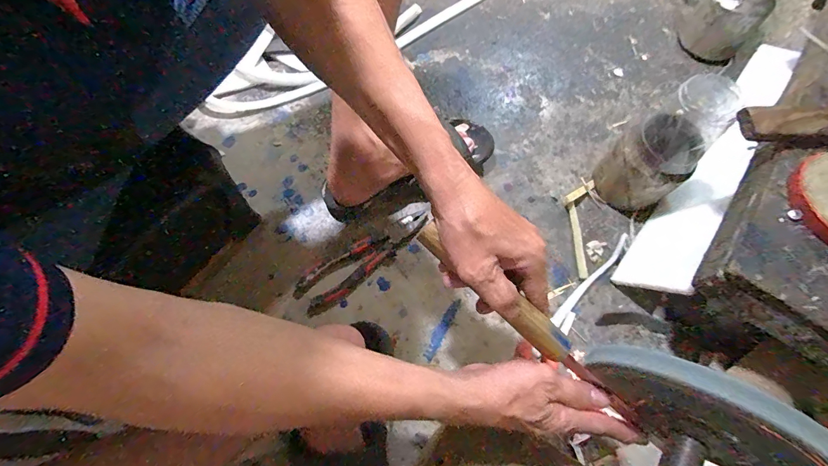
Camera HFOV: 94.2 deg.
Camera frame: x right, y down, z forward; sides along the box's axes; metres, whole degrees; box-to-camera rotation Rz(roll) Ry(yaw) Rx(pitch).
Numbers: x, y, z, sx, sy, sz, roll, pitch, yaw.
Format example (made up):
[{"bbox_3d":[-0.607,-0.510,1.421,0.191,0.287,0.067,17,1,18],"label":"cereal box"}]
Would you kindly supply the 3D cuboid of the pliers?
[{"bbox_3d":[-0.065,0.029,0.546,0.222,0.015,0.061,-35,72,-14],"label":"pliers"}]

